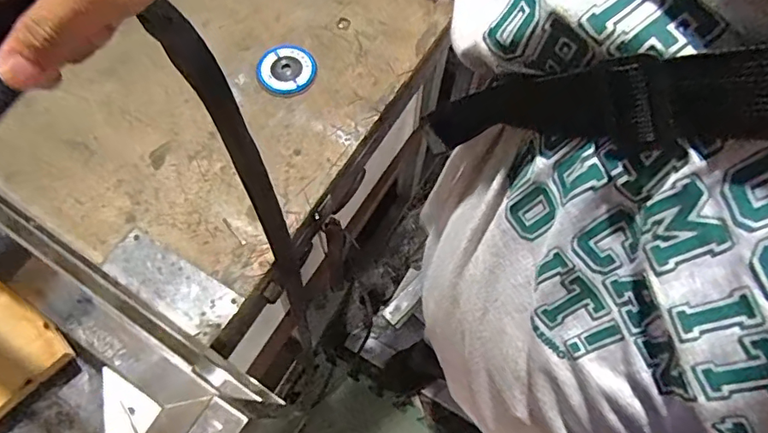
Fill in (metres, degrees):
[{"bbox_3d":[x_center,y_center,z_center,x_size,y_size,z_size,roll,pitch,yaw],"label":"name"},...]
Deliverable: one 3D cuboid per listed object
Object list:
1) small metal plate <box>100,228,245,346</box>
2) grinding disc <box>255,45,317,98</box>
[{"bbox_3d":[-0.280,0.086,0.669,0.185,0.007,0.068,31,69,11],"label":"small metal plate"},{"bbox_3d":[-0.153,-0.230,0.799,0.091,0.015,0.090,1,66,-2],"label":"grinding disc"}]

